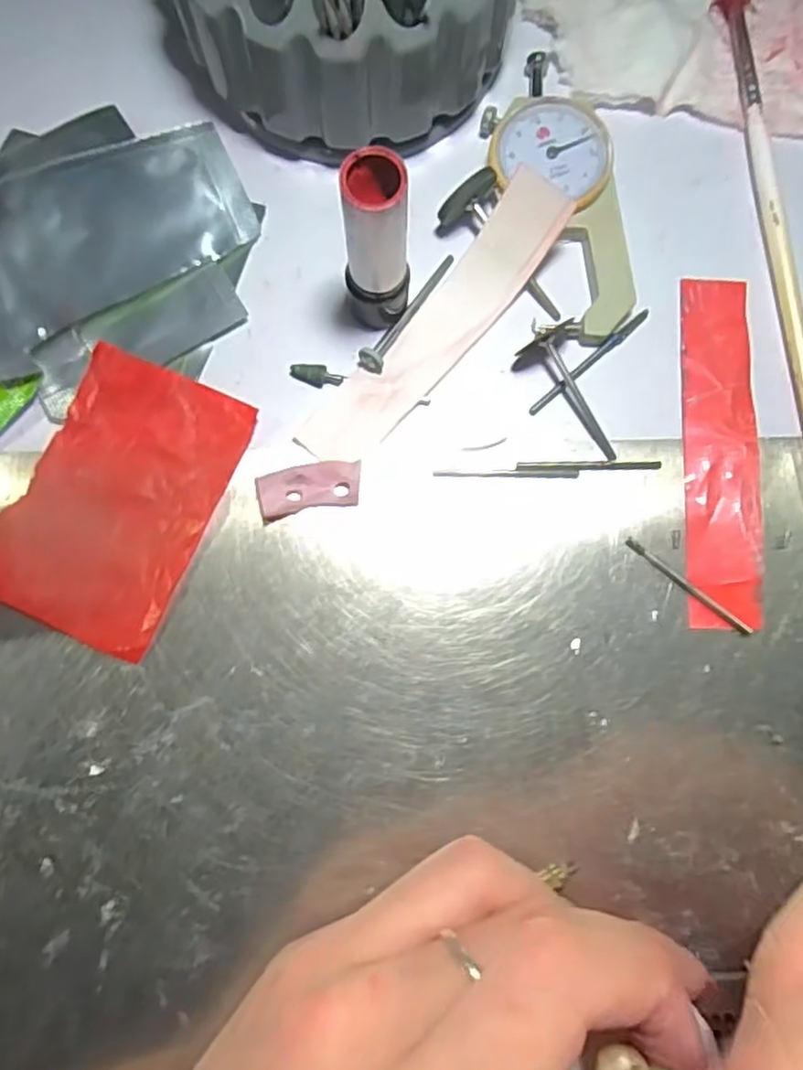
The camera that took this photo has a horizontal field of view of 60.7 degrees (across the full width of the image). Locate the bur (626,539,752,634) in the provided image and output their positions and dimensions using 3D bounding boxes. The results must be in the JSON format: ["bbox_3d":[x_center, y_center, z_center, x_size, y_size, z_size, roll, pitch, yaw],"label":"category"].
[{"bbox_3d":[0.084,0.015,0.200,0.043,0.004,0.004,39,84,4],"label":"bur"}]

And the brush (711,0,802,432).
[{"bbox_3d":[0.118,-0.095,0.216,0.011,0.007,0.184,-4,82,-1],"label":"brush"}]

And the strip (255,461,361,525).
[{"bbox_3d":[-0.027,-0.014,0.204,0.030,0.005,0.014,-11,83,-2],"label":"strip"}]

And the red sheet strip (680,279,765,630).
[{"bbox_3d":[0.097,-0.027,0.207,0.022,0.004,0.108,2,82,0],"label":"red sheet strip"}]

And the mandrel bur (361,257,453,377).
[{"bbox_3d":[0.003,-0.070,0.211,0.007,0.008,0.046,34,83,4],"label":"mandrel bur"}]

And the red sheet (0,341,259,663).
[{"bbox_3d":[-0.084,-0.011,0.204,0.056,0.004,0.082,26,83,3],"label":"red sheet"}]

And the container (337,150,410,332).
[{"bbox_3d":[-0.007,-0.079,0.187,0.017,0.058,0.020,-1,82,-1],"label":"container"}]

